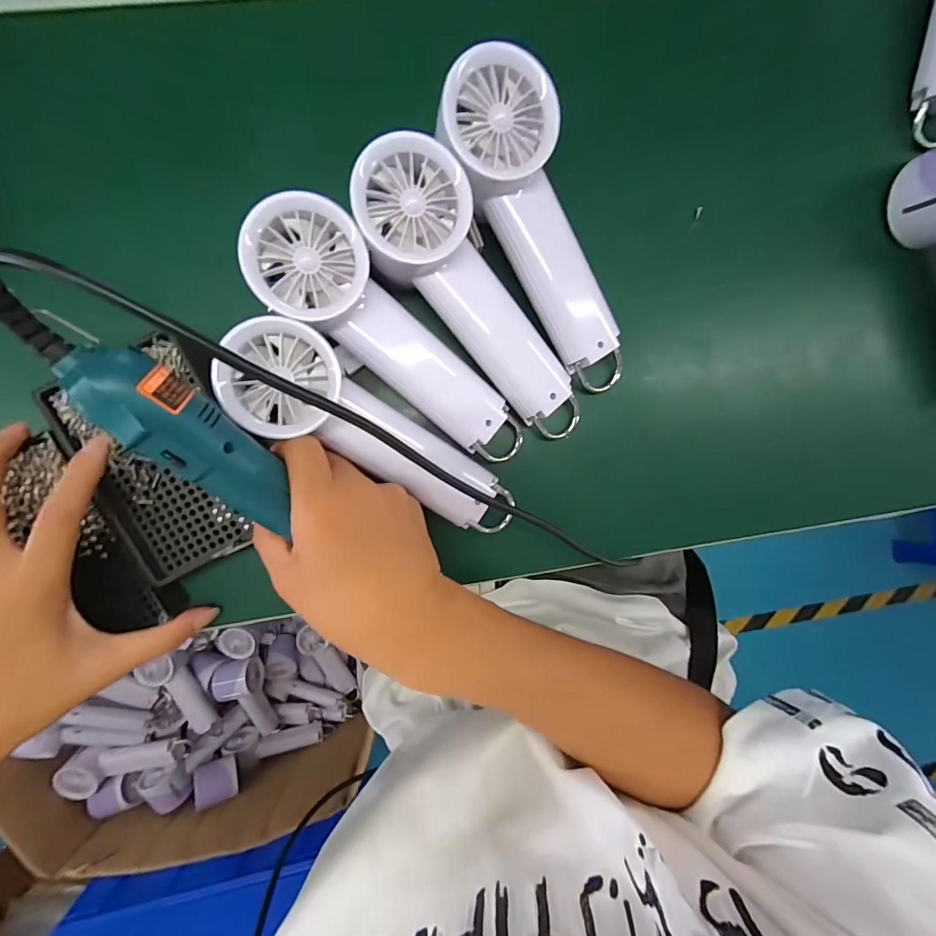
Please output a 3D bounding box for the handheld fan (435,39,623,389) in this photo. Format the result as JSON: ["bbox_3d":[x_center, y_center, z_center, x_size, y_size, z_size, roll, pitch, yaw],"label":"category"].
[{"bbox_3d":[0.046,-0.136,0.258,0.058,0.031,0.191,-31,112,-1],"label":"handheld fan"}]

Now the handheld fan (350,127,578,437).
[{"bbox_3d":[0.005,-0.098,0.258,0.063,0.038,0.183,-41,113,0],"label":"handheld fan"}]

